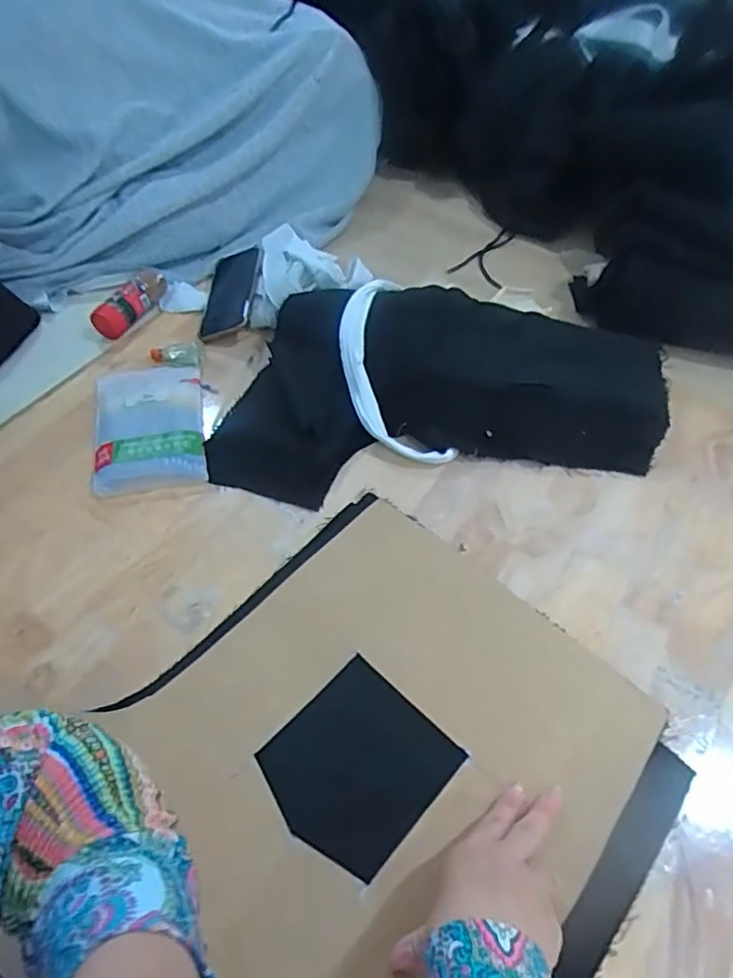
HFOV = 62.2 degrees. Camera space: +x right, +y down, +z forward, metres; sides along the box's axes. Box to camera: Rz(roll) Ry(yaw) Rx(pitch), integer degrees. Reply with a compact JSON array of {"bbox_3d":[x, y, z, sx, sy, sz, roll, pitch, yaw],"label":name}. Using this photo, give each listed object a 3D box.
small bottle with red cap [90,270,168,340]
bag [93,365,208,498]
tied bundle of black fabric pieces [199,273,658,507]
[{"bbox_3d":[-0.300,-0.241,0.787,0.049,0.034,0.118,22,56,17],"label":"small bottle with red cap"},{"bbox_3d":[-0.237,-0.072,0.663,0.114,0.017,0.177,-10,53,-7],"label":"bag"},{"bbox_3d":[0.073,-0.115,0.646,0.454,0.087,0.248,1,52,2],"label":"tied bundle of black fabric pieces"}]

